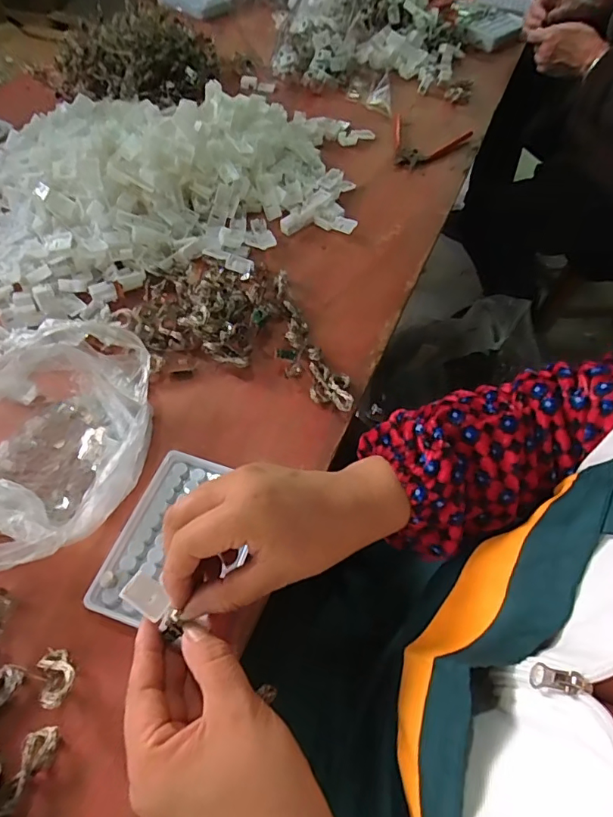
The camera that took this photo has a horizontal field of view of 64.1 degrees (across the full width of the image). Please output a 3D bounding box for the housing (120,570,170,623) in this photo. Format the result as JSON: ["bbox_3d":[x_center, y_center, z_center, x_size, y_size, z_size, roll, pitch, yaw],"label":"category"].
[{"bbox_3d":[-0.093,0.110,0.286,0.026,0.009,0.020,38,42,3],"label":"housing"}]

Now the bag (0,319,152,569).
[{"bbox_3d":[-0.216,0.020,0.390,0.164,0.054,0.219,4,56,1],"label":"bag"}]

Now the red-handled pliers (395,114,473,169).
[{"bbox_3d":[0.179,-0.383,0.715,0.113,0.018,0.118,14,57,7],"label":"red-handled pliers"}]

